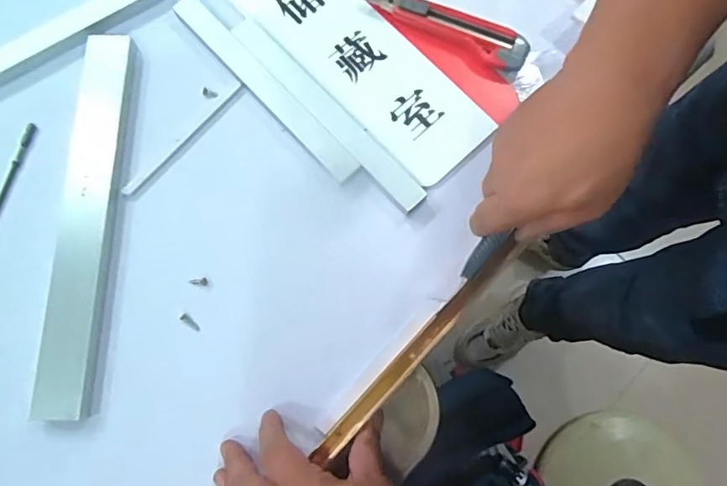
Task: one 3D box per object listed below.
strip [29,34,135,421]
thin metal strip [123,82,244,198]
[{"bbox_3d":[-0.246,-0.028,0.421,0.048,0.015,0.342,1,78,1],"label":"strip"},{"bbox_3d":[-0.165,-0.097,0.438,0.008,0.004,0.145,41,82,9],"label":"thin metal strip"}]

